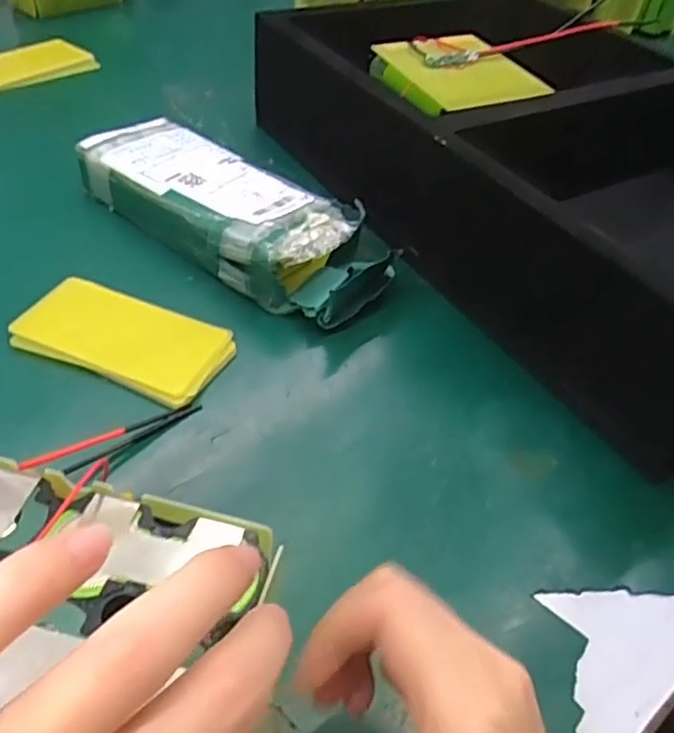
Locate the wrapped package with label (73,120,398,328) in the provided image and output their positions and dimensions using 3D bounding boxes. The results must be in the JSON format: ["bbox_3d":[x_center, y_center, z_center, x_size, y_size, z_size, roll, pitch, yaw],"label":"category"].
[{"bbox_3d":[-0.083,-0.129,0.541,0.282,0.055,0.113,32,50,22],"label":"wrapped package with label"}]

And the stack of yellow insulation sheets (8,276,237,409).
[{"bbox_3d":[-0.150,-0.019,0.453,0.145,0.015,0.073,20,46,13],"label":"stack of yellow insulation sheets"}]

